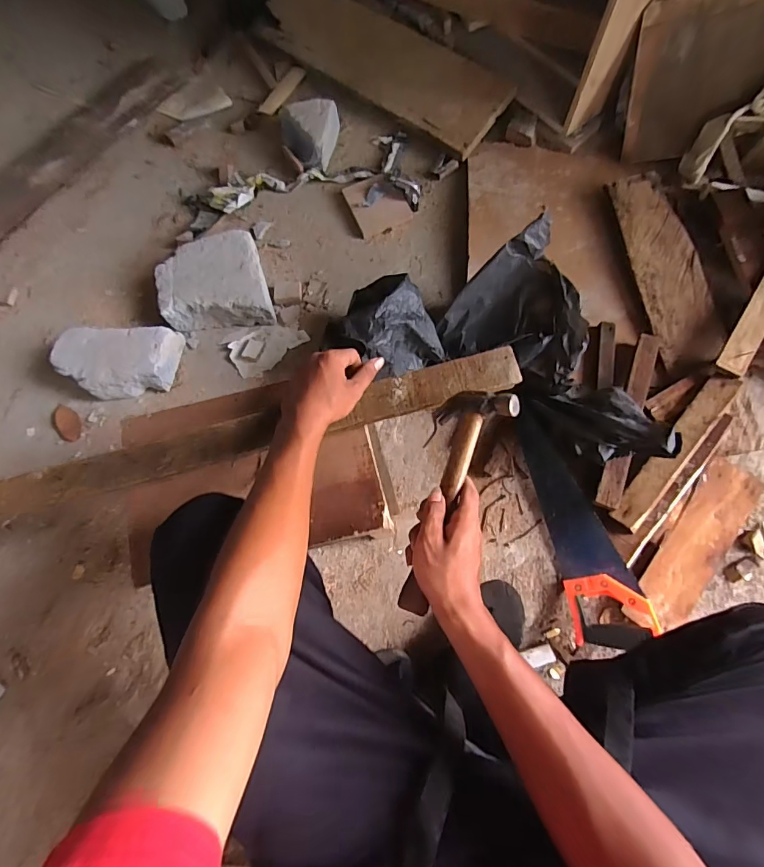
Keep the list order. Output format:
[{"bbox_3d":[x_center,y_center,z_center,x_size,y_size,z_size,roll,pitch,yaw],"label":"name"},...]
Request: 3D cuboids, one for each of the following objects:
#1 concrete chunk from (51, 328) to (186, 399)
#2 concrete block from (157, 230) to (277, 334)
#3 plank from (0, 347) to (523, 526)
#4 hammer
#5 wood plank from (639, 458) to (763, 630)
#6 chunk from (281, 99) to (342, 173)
[{"bbox_3d":[-0.488,-0.132,0.816,0.209,0.071,0.120,-5,74,0],"label":"concrete chunk"},{"bbox_3d":[-0.326,-0.292,0.848,0.204,0.071,0.187,-11,74,-1],"label":"concrete block"},{"bbox_3d":[-0.261,0.028,0.538,0.881,0.043,0.052,-15,74,-2],"label":"plank"},{"bbox_3d":[0.077,0.067,0.473,0.094,0.032,0.243,4,69,43],"label":"hammer"},{"bbox_3d":[0.521,0.177,0.714,0.114,0.013,0.283,31,85,-3],"label":"wood plank"},{"bbox_3d":[-0.151,-0.642,0.939,0.129,0.070,0.133,-10,74,-1],"label":"chunk"}]

